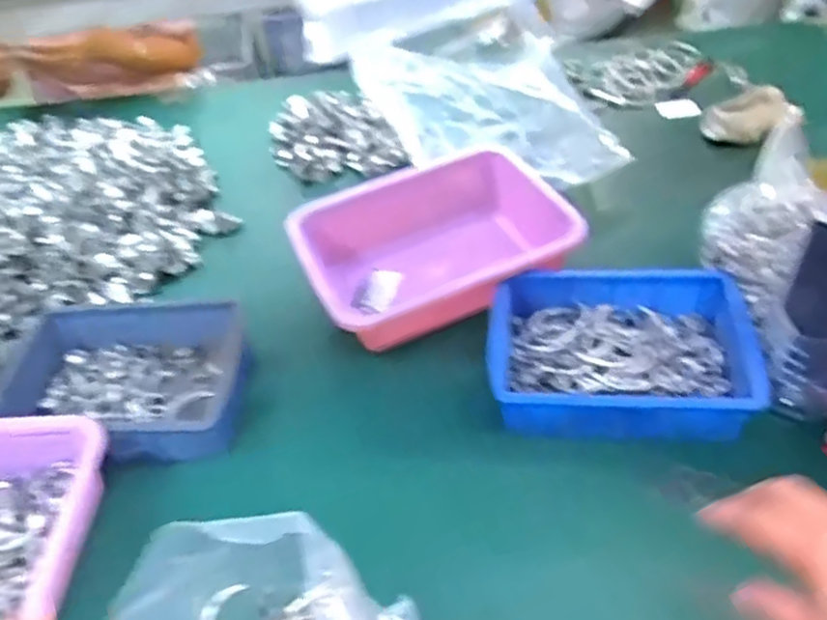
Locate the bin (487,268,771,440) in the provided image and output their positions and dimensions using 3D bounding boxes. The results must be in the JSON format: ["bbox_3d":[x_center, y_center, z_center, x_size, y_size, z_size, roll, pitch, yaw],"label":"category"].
[{"bbox_3d":[0.206,0.041,0.727,0.252,0.067,0.180,2,46,9],"label":"bin"}]

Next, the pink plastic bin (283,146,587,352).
[{"bbox_3d":[0.027,-0.065,0.842,0.294,0.125,0.209,-19,46,-12],"label":"pink plastic bin"}]

